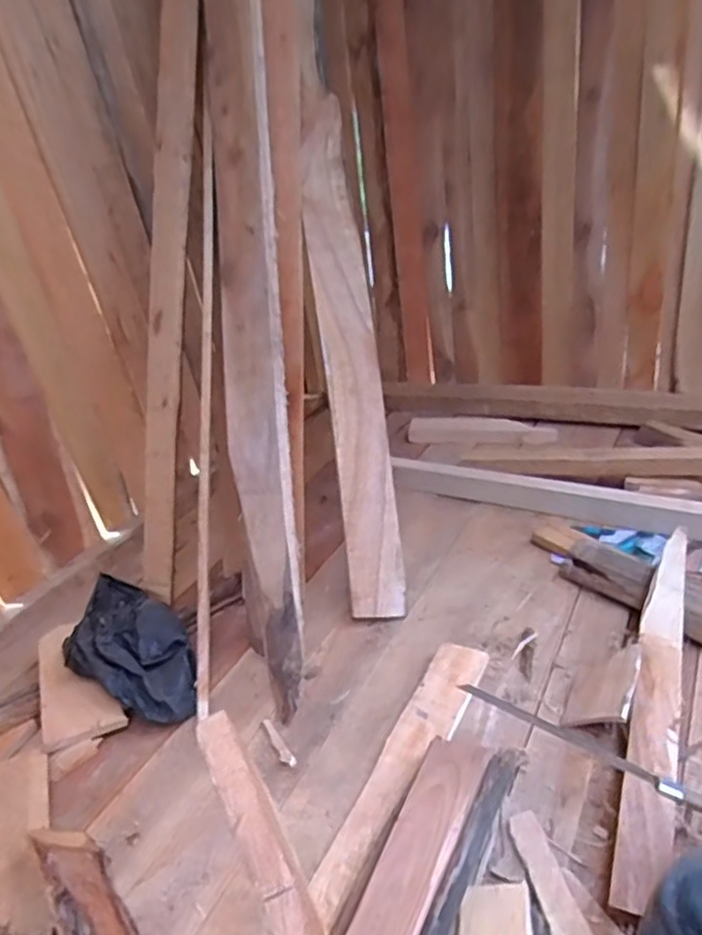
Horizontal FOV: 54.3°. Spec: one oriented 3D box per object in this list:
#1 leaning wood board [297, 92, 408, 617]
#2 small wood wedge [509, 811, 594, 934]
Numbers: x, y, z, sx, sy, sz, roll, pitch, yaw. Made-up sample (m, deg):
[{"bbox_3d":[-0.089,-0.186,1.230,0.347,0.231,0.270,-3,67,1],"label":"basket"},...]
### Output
[{"bbox_3d":[-0.006,-0.190,1.064,0.093,0.815,0.027,-7,-11,-1],"label":"leaning wood board"},{"bbox_3d":[0.180,0.381,0.596,0.037,0.011,0.169,0,25,-10],"label":"small wood wedge"}]

